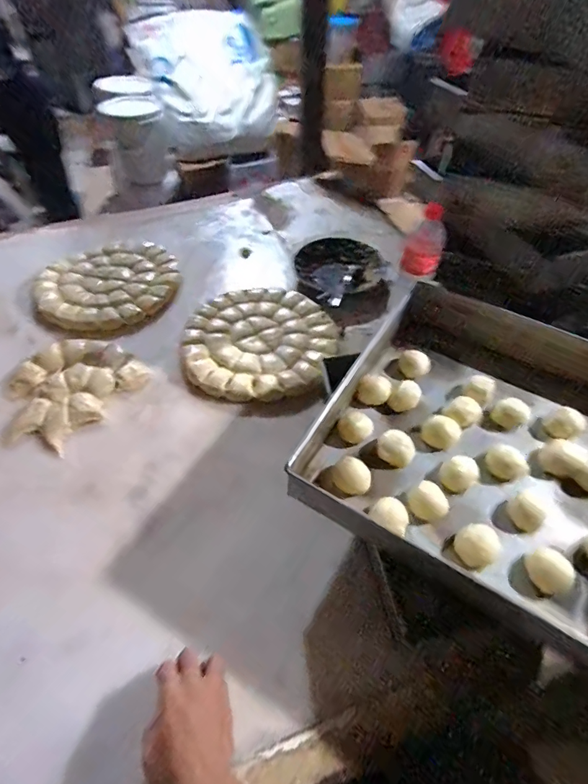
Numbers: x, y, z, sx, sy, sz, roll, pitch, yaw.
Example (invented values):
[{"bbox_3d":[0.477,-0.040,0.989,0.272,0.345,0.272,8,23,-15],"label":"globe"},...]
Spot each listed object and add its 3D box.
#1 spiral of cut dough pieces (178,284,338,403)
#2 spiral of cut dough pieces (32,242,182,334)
[{"bbox_3d":[-0.061,-0.104,0.785,0.265,0.035,0.279,0,50,0],"label":"spiral of cut dough pieces"},{"bbox_3d":[-0.396,-0.232,0.913,0.294,0.040,0.283,-4,50,-3],"label":"spiral of cut dough pieces"}]

